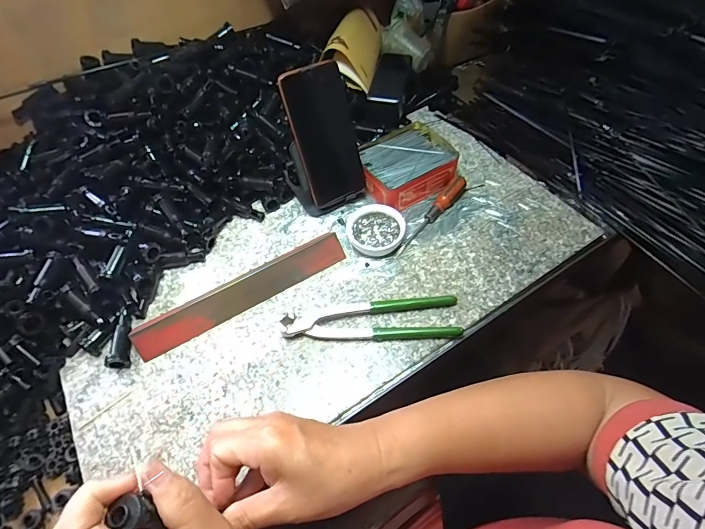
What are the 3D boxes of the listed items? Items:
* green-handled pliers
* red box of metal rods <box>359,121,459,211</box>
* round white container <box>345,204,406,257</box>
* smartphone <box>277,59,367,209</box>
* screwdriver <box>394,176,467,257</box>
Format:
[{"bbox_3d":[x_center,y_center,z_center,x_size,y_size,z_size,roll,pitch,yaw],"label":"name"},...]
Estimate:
[{"bbox_3d":[0.020,0.062,0.448,0.194,0.015,0.048,-4,55,2],"label":"green-handled pliers"},{"bbox_3d":[0.076,-0.139,0.566,0.131,0.045,0.112,-31,59,-16],"label":"red box of metal rods"},{"bbox_3d":[0.029,-0.044,0.518,0.069,0.024,0.072,-2,55,3],"label":"round white container"},{"bbox_3d":[-0.032,-0.158,0.503,0.080,0.167,0.007,-28,34,-18],"label":"smartphone"},{"bbox_3d":[0.103,-0.064,0.524,0.018,0.026,0.144,34,64,24],"label":"screwdriver"}]

